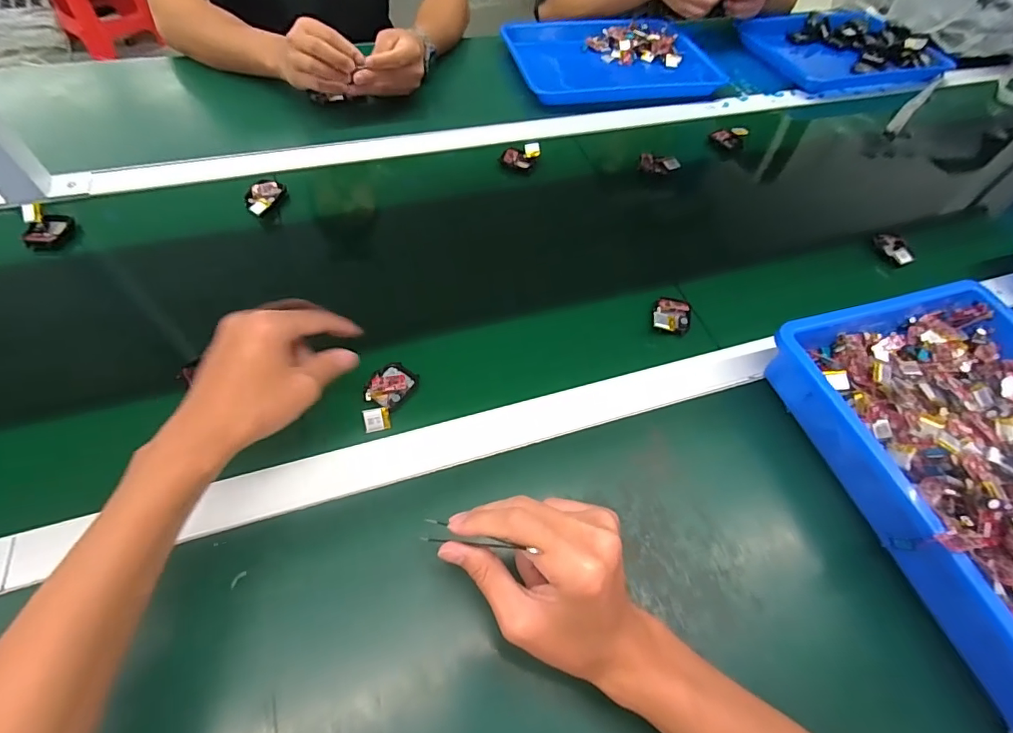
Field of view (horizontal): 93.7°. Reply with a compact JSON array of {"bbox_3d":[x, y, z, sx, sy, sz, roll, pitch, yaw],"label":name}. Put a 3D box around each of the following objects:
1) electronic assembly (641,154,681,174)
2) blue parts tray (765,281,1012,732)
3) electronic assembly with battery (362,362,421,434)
[{"bbox_3d":[0.208,-0.277,0.649,0.052,0.016,0.027,26,55,11],"label":"electronic assembly"},{"bbox_3d":[0.412,0.109,0.391,0.248,0.081,0.385,-12,57,-16],"label":"blue parts tray"},{"bbox_3d":[-0.110,0.026,0.426,0.038,0.010,0.069,23,55,9],"label":"electronic assembly with battery"}]

